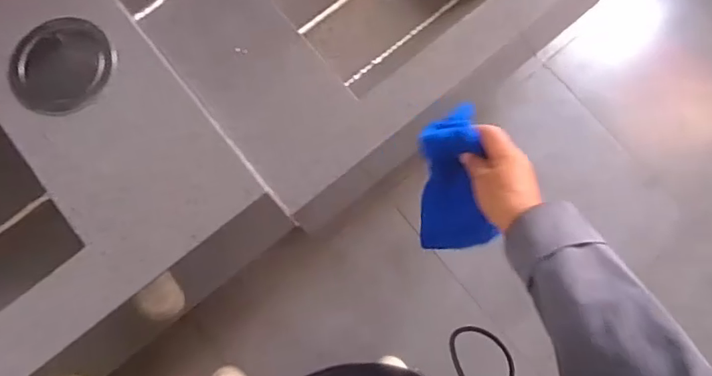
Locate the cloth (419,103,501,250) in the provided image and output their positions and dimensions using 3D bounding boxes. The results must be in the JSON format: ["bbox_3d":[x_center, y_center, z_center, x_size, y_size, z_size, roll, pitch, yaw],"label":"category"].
[{"bbox_3d":[0.117,-0.004,0.612,0.080,0.031,0.193,-10,122,-2],"label":"cloth"}]

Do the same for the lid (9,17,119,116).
[{"bbox_3d":[-0.365,-0.152,0.651,0.124,0.022,0.114,0,79,0],"label":"lid"}]

